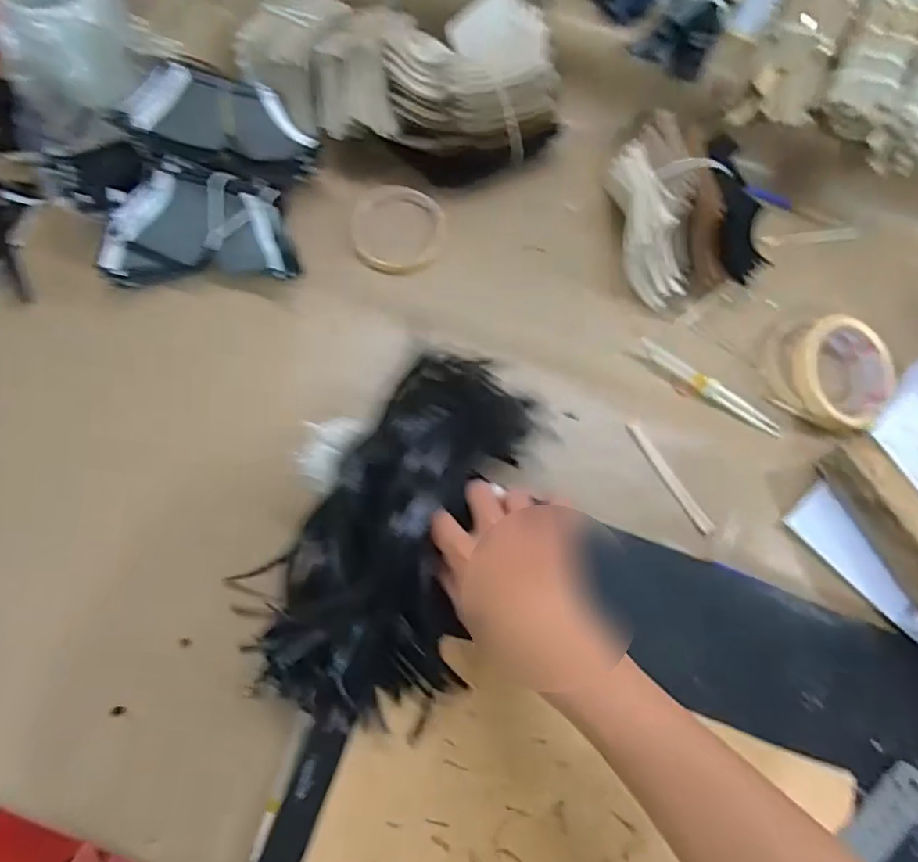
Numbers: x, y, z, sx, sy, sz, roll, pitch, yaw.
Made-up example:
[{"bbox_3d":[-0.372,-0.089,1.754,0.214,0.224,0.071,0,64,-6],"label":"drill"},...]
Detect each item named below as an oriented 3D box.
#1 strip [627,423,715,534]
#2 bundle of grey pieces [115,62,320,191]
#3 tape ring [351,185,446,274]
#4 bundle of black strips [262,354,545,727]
[{"bbox_3d":[0.168,0.037,0.477,0.011,0.007,0.102,-30,73,-14],"label":"strip"},{"bbox_3d":[-0.193,-0.259,0.503,0.145,0.021,0.085,9,80,-35],"label":"bundle of grey pieces"},{"bbox_3d":[-0.054,-0.189,0.540,0.082,0.014,0.090,-1,73,2],"label":"tape ring"},{"bbox_3d":[-0.033,0.059,0.416,0.119,0.057,0.269,20,67,8],"label":"bundle of black strips"}]

